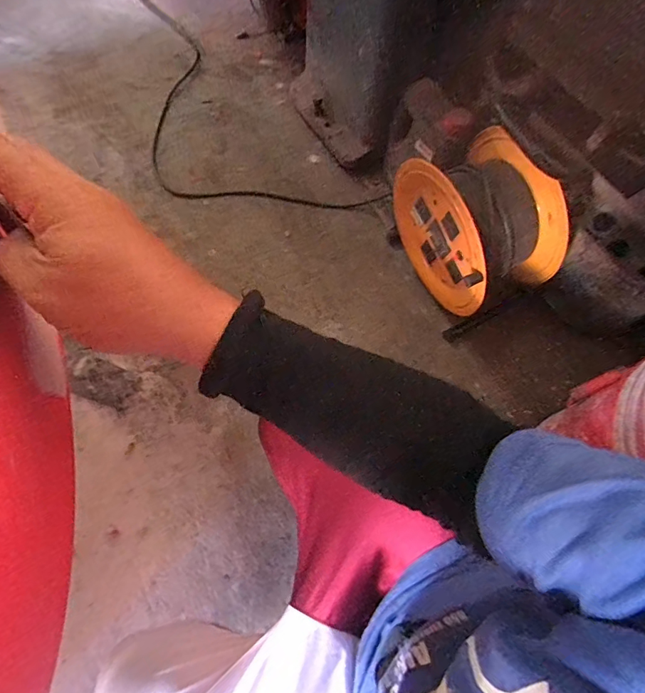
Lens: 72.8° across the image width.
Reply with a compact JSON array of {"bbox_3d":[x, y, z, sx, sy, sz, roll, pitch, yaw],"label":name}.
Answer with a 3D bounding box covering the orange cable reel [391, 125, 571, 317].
[{"bbox_3d":[0.266,-0.223,0.786,0.165,0.261,0.279,-25,70,-10],"label":"orange cable reel"}]

